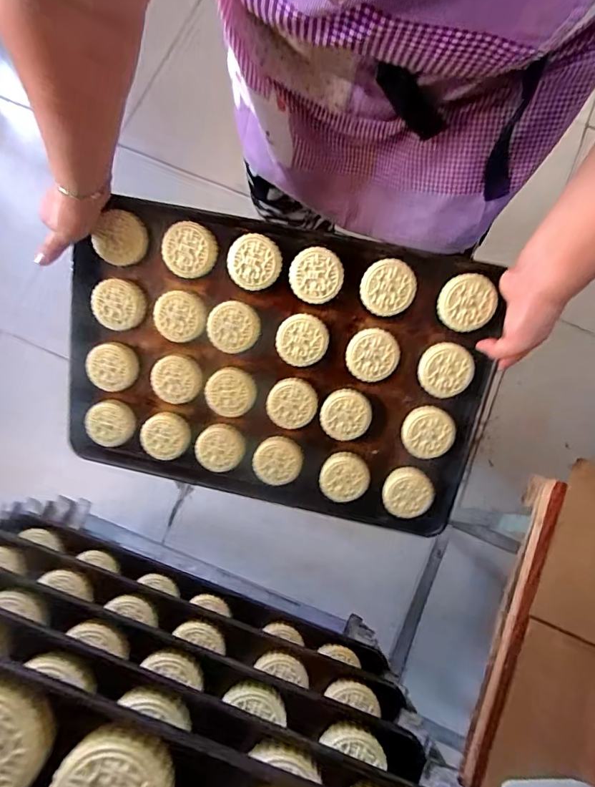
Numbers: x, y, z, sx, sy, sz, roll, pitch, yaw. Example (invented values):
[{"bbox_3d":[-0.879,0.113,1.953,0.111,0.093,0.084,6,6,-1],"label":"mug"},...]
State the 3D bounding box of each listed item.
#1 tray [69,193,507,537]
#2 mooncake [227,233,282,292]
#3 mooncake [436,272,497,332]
[{"bbox_3d":[-0.042,-0.031,0.648,0.587,0.052,0.402,12,106,3],"label":"tray"},{"bbox_3d":[-0.058,-0.178,0.603,0.071,0.025,0.071,1,105,4],"label":"mooncake"},{"bbox_3d":[0.221,-0.119,0.580,0.069,0.018,0.072,15,109,11],"label":"mooncake"}]

